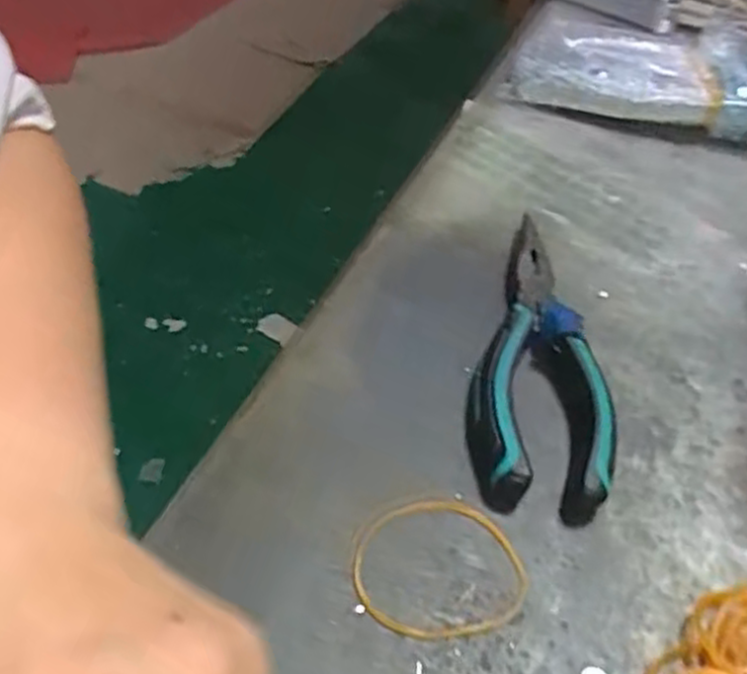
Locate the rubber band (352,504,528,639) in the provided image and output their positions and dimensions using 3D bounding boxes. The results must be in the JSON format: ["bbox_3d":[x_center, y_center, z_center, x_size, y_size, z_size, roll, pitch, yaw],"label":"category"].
[{"bbox_3d":[0.022,0.078,0.262,0.059,0.004,0.050,-8,49,-14],"label":"rubber band"}]

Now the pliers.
[{"bbox_3d":[0.072,0.006,0.324,0.054,0.020,0.153,12,47,4],"label":"pliers"}]

